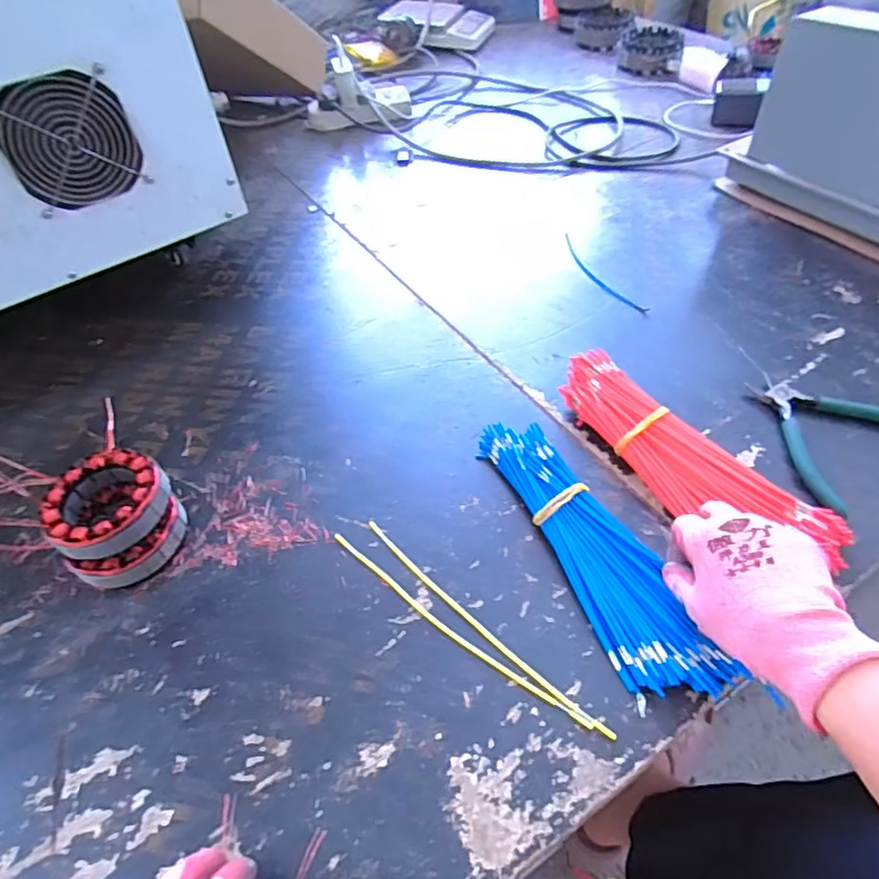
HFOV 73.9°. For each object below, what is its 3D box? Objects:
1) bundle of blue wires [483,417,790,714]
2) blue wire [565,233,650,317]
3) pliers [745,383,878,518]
[{"bbox_3d":[0.113,0.078,0.437,0.067,0.023,0.251,-22,52,-14],"label":"bundle of blue wires"},{"bbox_3d":[0.184,-0.194,0.676,0.027,0.004,0.180,-20,52,-12],"label":"blue wire"},{"bbox_3d":[0.350,-0.001,0.485,0.126,0.014,0.137,-5,50,0],"label":"pliers"}]

